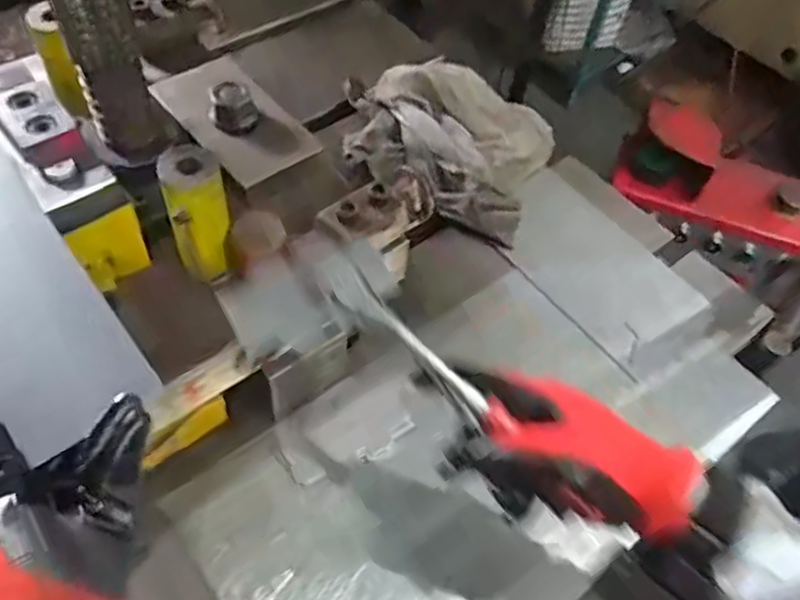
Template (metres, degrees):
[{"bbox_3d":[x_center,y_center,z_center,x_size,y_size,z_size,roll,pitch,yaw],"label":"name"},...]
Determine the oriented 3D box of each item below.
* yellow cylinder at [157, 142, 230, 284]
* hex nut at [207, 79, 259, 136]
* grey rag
[{"bbox_3d":[-0.140,-0.058,0.489,0.038,0.097,0.041,-13,56,-14],"label":"yellow cylinder"},{"bbox_3d":[-0.139,-0.161,0.580,0.039,0.027,0.039,-9,56,-11],"label":"hex nut"},{"bbox_3d":[0.055,-0.180,0.769,0.215,0.067,0.185,23,56,12],"label":"grey rag"}]

